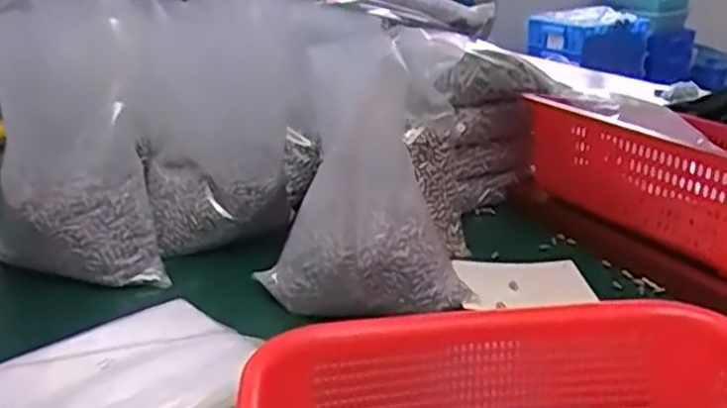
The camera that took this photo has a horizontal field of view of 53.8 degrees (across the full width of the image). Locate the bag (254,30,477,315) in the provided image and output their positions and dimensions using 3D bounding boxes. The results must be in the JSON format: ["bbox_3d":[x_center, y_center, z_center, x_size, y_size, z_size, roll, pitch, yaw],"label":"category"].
[{"bbox_3d":[0.003,-0.007,0.530,0.136,0.193,0.070,-3,22,-6],"label":"bag"}]

